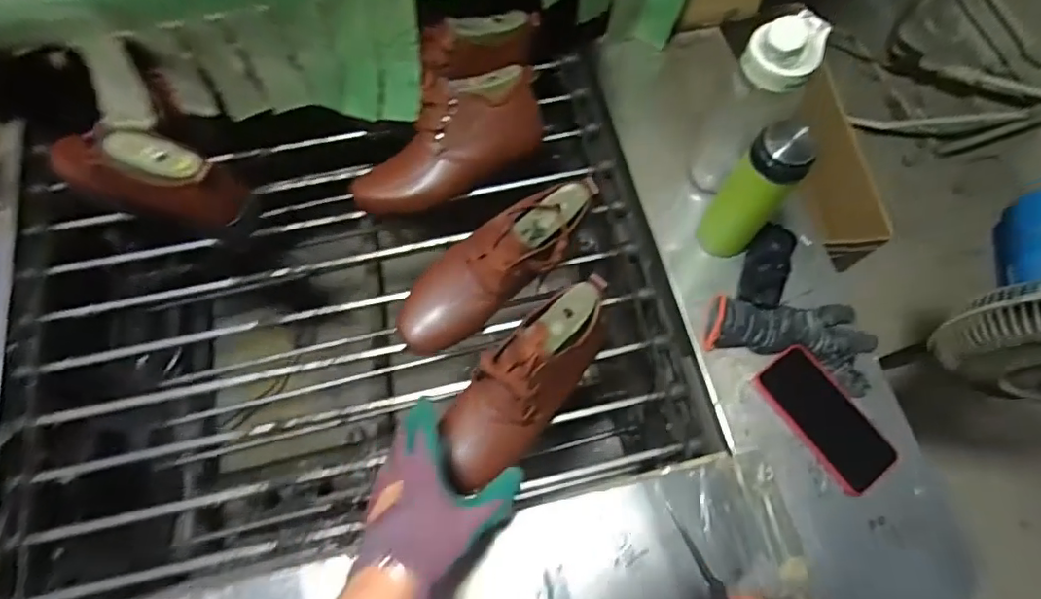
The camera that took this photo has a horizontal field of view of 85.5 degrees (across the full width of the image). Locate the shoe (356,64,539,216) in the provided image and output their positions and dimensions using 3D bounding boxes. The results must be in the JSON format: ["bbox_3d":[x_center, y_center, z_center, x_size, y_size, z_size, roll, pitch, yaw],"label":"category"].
[{"bbox_3d":[-0.094,-0.206,0.732,0.263,0.110,0.102,-20,67,-8],"label":"shoe"}]

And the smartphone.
[{"bbox_3d":[0.342,0.132,0.629,0.080,0.012,0.162,-33,69,-13],"label":"smartphone"}]

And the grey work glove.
[{"bbox_3d":[0.314,0.038,0.651,0.186,0.034,0.090,14,67,7],"label":"grey work glove"}]

